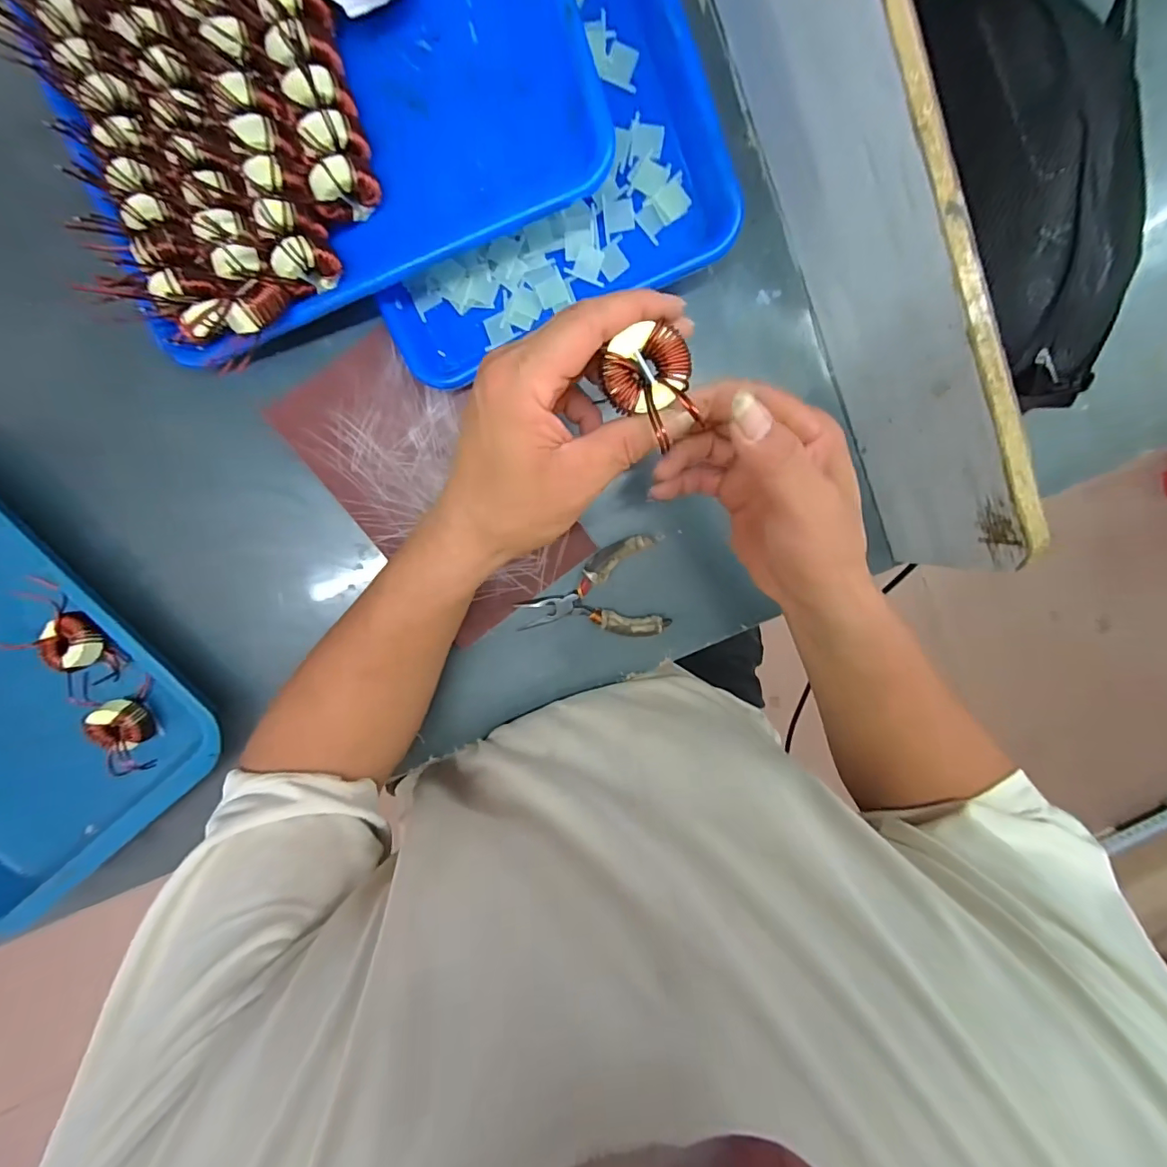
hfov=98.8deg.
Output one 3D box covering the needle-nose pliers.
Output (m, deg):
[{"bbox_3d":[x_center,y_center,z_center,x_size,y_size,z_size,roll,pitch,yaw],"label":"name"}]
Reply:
[{"bbox_3d":[0.006,0.009,0.401,0.114,0.021,0.078,-11,99,-3],"label":"needle-nose pliers"}]

